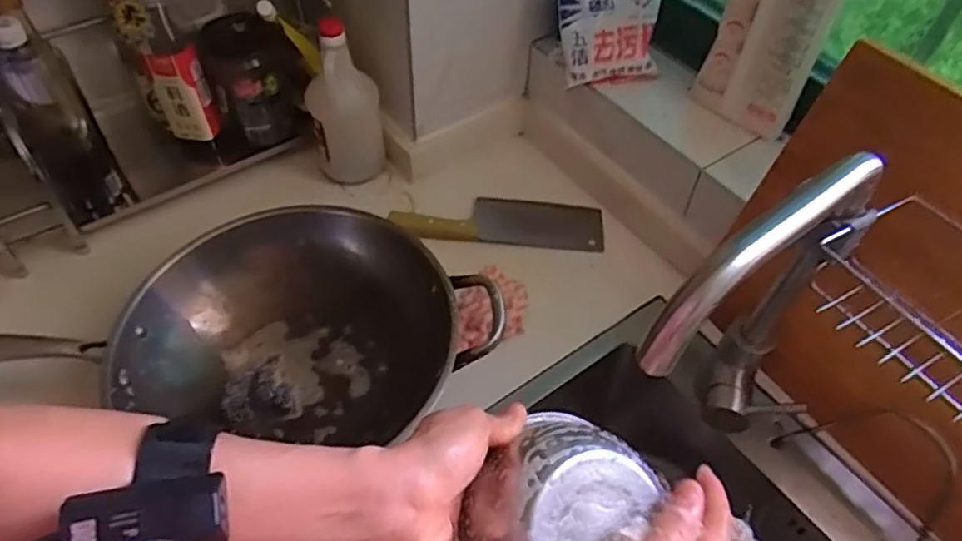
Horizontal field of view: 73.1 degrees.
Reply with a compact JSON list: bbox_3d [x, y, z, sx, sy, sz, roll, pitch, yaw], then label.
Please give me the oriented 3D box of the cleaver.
[{"bbox_3d":[0.026,-0.069,0.837,0.265,0.035,0.079,0,51,-2],"label":"cleaver"}]

